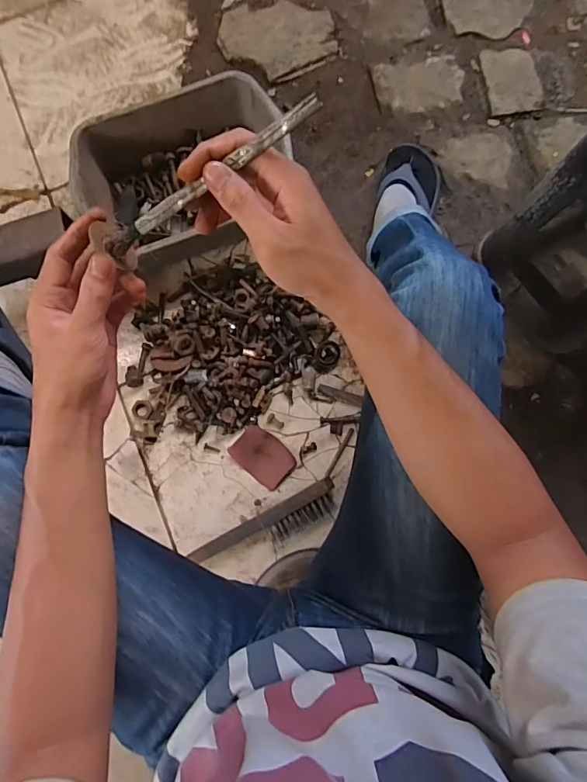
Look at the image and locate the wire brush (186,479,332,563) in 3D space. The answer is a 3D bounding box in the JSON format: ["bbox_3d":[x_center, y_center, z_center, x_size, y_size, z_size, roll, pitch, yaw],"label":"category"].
[{"bbox_3d":[-0.042,0.218,0.727,0.243,0.037,0.051,-28,80,-2],"label":"wire brush"}]

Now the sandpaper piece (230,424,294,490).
[{"bbox_3d":[-0.050,0.108,0.758,0.101,0.004,0.070,42,85,8],"label":"sandpaper piece"}]

